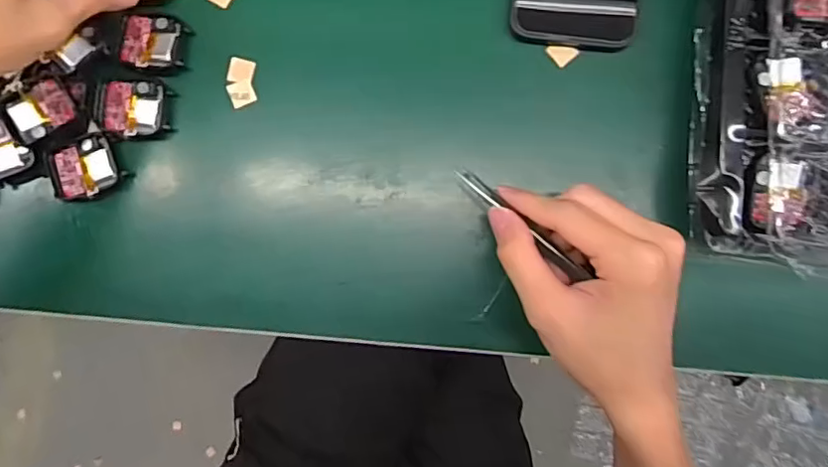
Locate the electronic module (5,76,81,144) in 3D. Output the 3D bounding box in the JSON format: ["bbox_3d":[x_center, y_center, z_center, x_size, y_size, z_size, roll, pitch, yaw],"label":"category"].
[{"bbox_3d":[-0.232,-0.077,0.358,0.038,0.013,0.033,-30,87,0],"label":"electronic module"}]

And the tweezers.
[{"bbox_3d":[0.062,-0.007,0.338,0.099,0.011,0.009,43,89,16],"label":"tweezers"}]

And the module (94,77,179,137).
[{"bbox_3d":[-0.177,-0.079,0.364,0.048,0.005,0.035,-2,88,1],"label":"module"}]

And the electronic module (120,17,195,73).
[{"bbox_3d":[-0.165,-0.120,0.362,0.041,0.006,0.034,9,88,2],"label":"electronic module"}]

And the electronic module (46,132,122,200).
[{"bbox_3d":[-0.210,-0.041,0.364,0.043,0.010,0.037,-21,87,0],"label":"electronic module"}]

